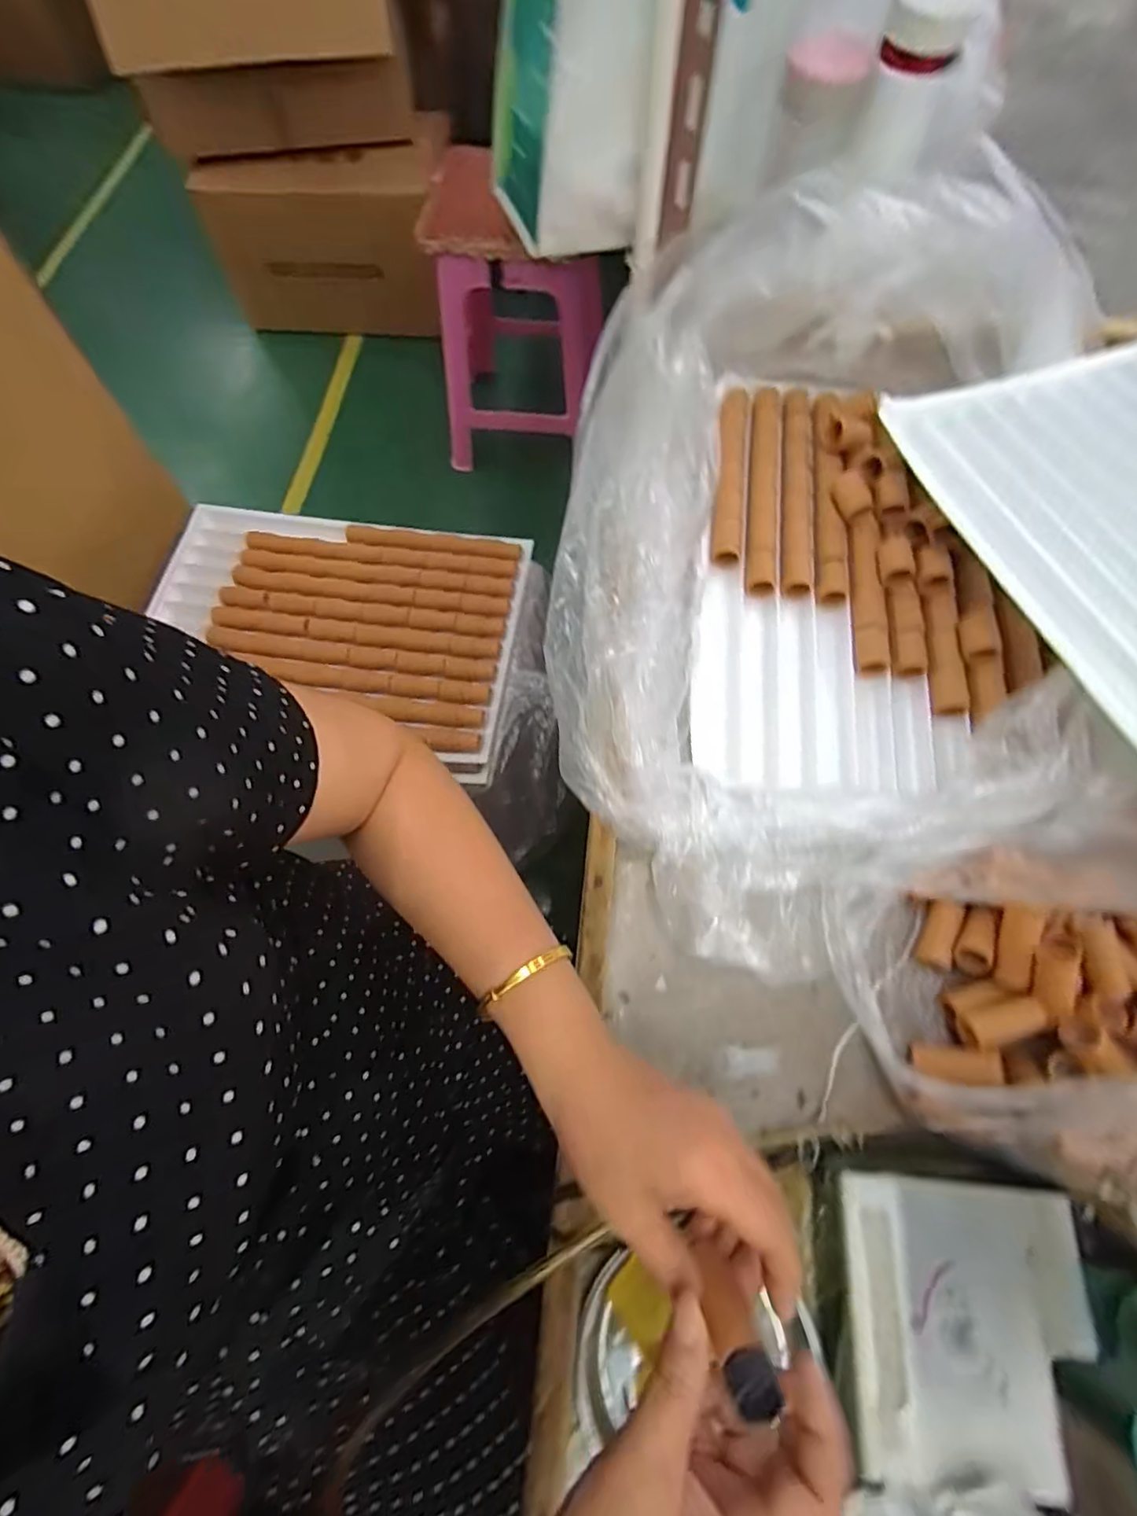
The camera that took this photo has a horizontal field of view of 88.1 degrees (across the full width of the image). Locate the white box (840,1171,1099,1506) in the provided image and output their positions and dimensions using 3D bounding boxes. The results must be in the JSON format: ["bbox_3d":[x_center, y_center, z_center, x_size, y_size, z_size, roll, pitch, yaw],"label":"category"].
[{"bbox_3d":[0.208,0.295,0.310,0.121,0.032,0.120,6,68,4],"label":"white box"}]

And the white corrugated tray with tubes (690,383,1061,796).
[{"bbox_3d":[0.247,-0.173,0.528,0.244,0.072,0.414,5,68,4],"label":"white corrugated tray with tubes"}]

